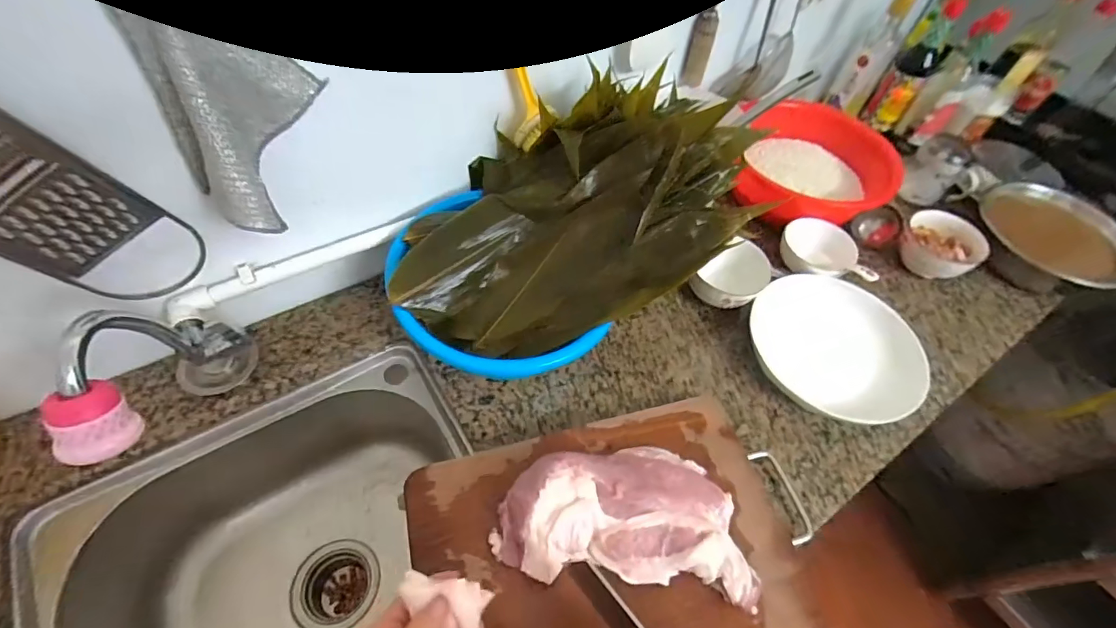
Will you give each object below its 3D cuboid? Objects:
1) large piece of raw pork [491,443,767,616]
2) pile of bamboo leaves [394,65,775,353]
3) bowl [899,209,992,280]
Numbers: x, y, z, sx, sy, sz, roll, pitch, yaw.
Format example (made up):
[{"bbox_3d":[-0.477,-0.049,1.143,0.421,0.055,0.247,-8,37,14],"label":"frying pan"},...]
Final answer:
[{"bbox_3d":[0.069,0.194,0.471,0.244,0.059,0.127,8,54,0],"label":"large piece of raw pork"},{"bbox_3d":[0.015,-0.126,0.584,0.429,0.200,0.237,-8,56,-11],"label":"pile of bamboo leaves"},{"bbox_3d":[0.594,-0.101,0.748,0.109,0.073,0.090,34,59,18],"label":"bowl"}]

